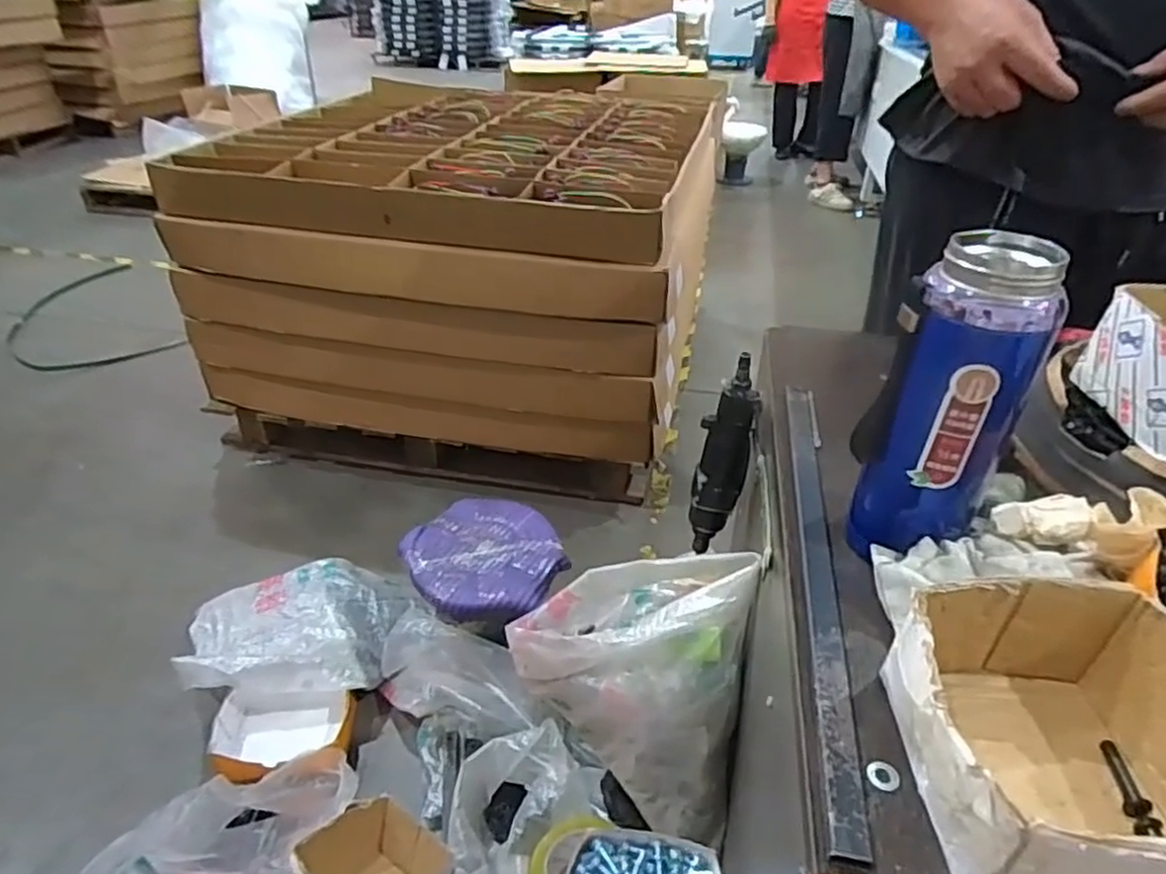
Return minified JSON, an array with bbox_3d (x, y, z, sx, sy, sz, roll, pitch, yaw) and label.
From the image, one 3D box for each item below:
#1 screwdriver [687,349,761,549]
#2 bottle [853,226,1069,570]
[{"bbox_3d":[0.147,0.029,0.742,0.052,0.223,0.043,10,35,12],"label":"screwdriver"},{"bbox_3d":[0.232,-0.013,0.453,0.082,0.213,0.067,-2,35,-5],"label":"bottle"}]

